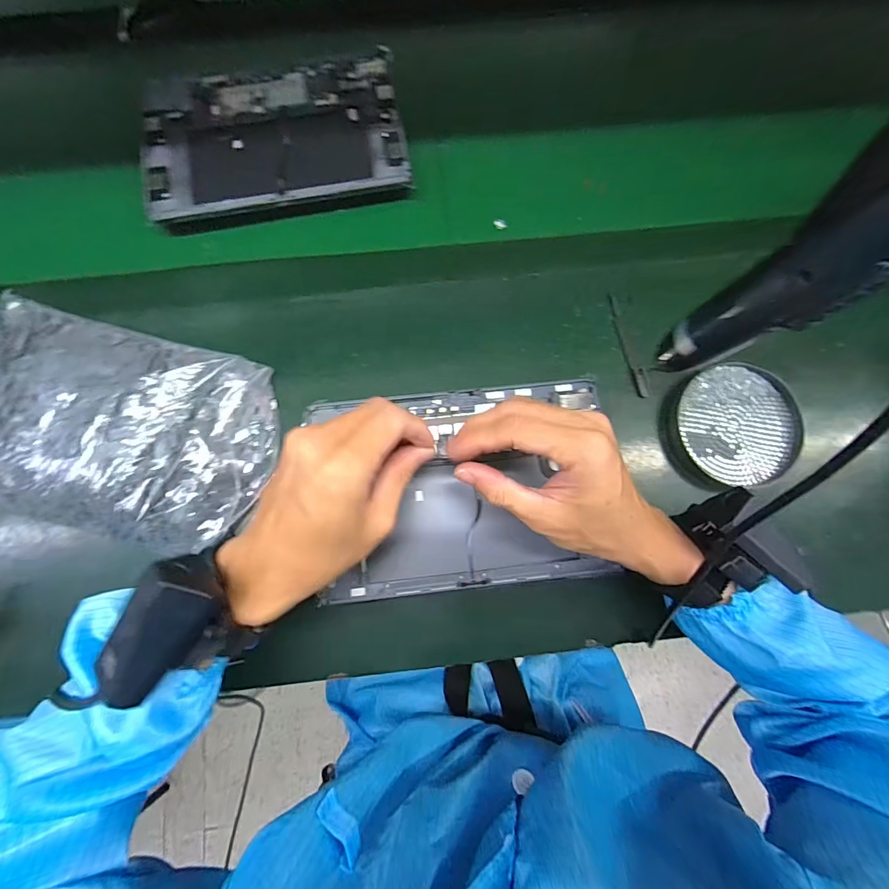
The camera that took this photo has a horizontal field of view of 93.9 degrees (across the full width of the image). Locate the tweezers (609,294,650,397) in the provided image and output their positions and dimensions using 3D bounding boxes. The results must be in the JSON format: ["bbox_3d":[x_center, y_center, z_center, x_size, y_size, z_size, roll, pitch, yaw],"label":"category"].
[{"bbox_3d":[0.177,-0.096,0.402,0.009,0.006,0.106,-14,79,-4],"label":"tweezers"}]

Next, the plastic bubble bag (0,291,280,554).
[{"bbox_3d":[-0.290,-0.016,0.369,0.277,0.036,0.177,14,79,2],"label":"plastic bubble bag"}]

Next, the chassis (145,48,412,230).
[{"bbox_3d":[-0.171,-0.311,0.425,0.251,0.023,0.162,-13,79,-4],"label":"chassis"}]

